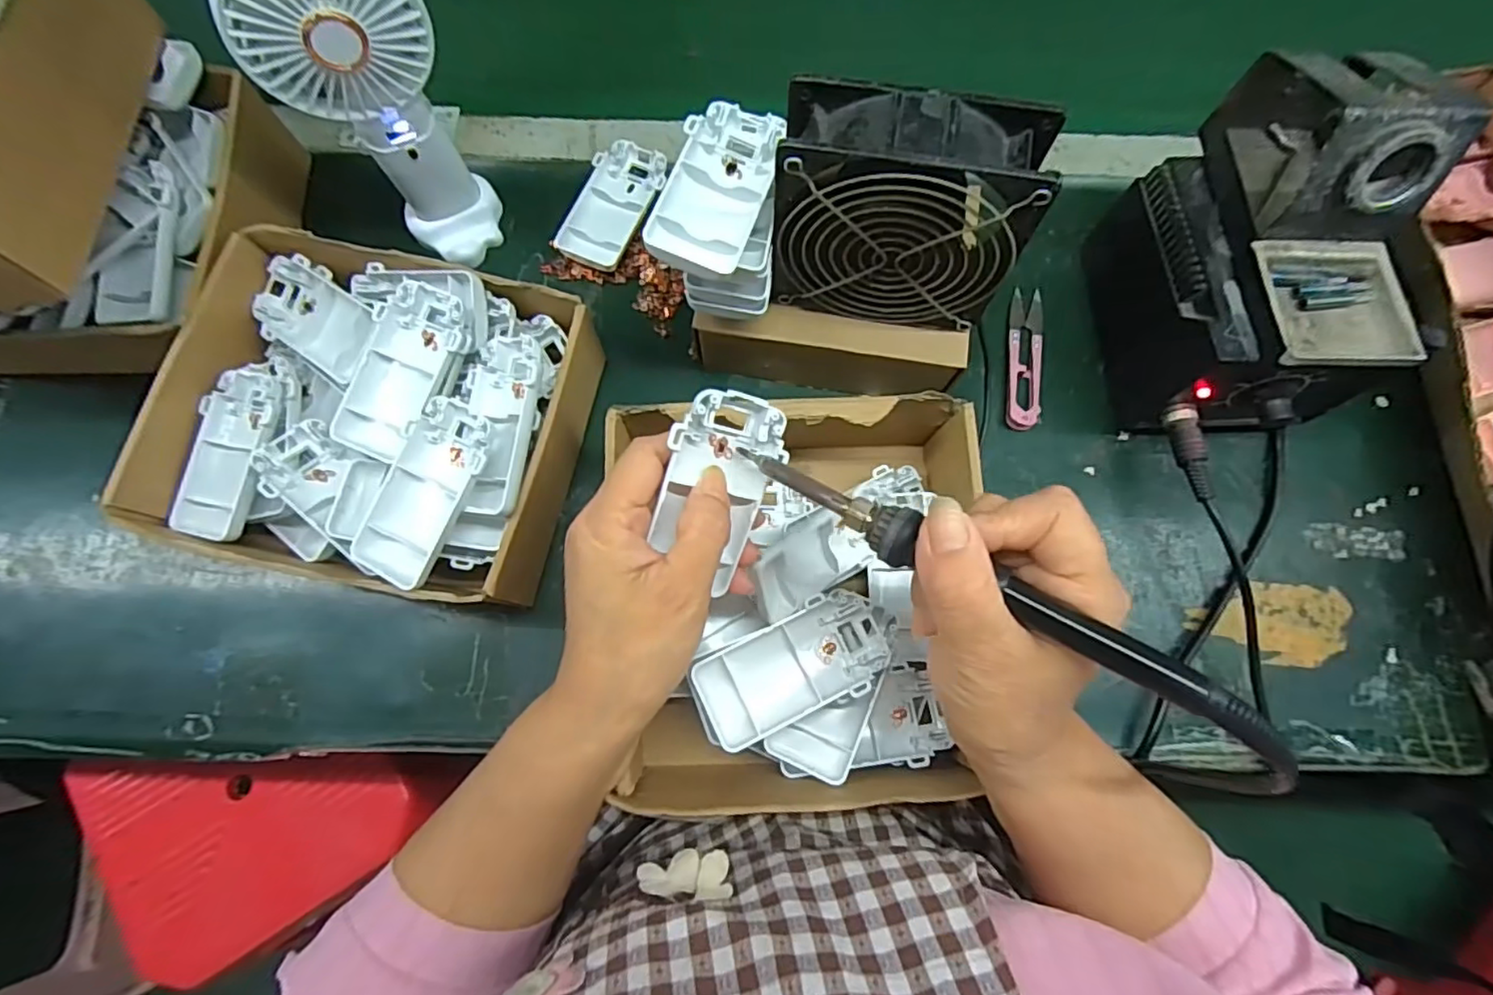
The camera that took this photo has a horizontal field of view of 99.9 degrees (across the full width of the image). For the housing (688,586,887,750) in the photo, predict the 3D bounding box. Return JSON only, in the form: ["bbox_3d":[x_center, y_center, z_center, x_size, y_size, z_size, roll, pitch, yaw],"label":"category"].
[{"bbox_3d":[0.024,0.084,0.314,0.096,0.012,0.047,-22,71,-12],"label":"housing"}]

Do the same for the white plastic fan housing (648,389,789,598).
[{"bbox_3d":[-0.016,-0.004,0.276,0.050,0.014,0.087,16,105,-25],"label":"white plastic fan housing"}]

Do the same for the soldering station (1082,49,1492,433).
[{"bbox_3d":[0.292,-0.136,0.357,0.110,0.161,0.174,-4,76,-2],"label":"soldering station"}]

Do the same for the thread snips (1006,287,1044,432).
[{"bbox_3d":[0.188,-0.094,0.420,0.023,0.010,0.103,8,76,1],"label":"thread snips"}]

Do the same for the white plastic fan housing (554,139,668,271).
[{"bbox_3d":[-0.091,-0.204,0.435,0.043,0.016,0.097,21,76,4],"label":"white plastic fan housing"}]

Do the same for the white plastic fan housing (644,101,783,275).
[{"bbox_3d":[-0.013,-0.153,0.308,0.045,0.019,0.101,15,76,3],"label":"white plastic fan housing"}]

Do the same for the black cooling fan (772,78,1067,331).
[{"bbox_3d":[0.076,-0.139,0.317,0.117,0.114,0.042,12,76,2],"label":"black cooling fan"}]

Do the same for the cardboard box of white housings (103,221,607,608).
[{"bbox_3d":[-0.209,-0.045,0.366,0.236,0.085,0.187,9,76,1],"label":"cardboard box of white housings"}]

